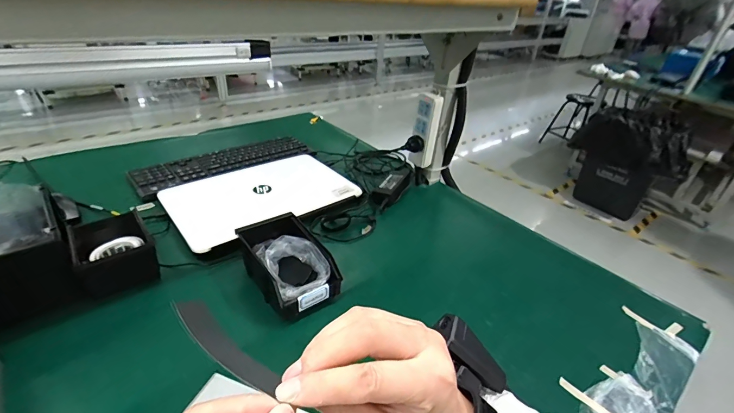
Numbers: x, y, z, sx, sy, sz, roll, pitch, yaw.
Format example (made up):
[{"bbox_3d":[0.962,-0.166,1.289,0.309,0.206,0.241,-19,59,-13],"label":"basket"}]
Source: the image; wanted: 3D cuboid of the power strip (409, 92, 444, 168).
[{"bbox_3d":[0.135,-0.175,0.846,0.055,0.167,0.030,21,36,22],"label":"power strip"}]

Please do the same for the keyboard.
[{"bbox_3d":[-0.354,-0.113,0.935,0.430,0.024,0.127,-23,42,-36],"label":"keyboard"}]

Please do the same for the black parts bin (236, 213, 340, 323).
[{"bbox_3d":[-0.131,0.087,0.595,0.107,0.067,0.189,-16,39,-30],"label":"black parts bin"}]

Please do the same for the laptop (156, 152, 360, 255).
[{"bbox_3d":[-0.234,-0.028,0.811,0.367,0.024,0.239,-22,42,-35],"label":"laptop"}]

